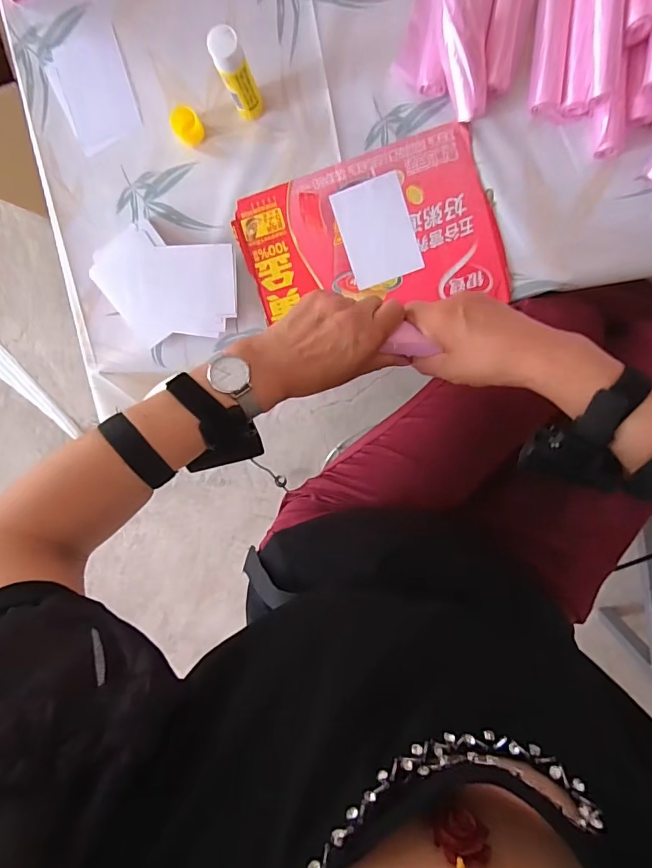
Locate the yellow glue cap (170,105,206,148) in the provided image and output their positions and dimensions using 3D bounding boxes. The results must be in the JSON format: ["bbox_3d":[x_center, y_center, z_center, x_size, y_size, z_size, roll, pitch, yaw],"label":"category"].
[{"bbox_3d":[-0.155,-0.346,0.511,0.032,0.022,0.030,1,98,5],"label":"yellow glue cap"}]

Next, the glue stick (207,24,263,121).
[{"bbox_3d":[-0.089,-0.362,0.465,0.030,0.111,0.026,-18,96,7],"label":"glue stick"}]

